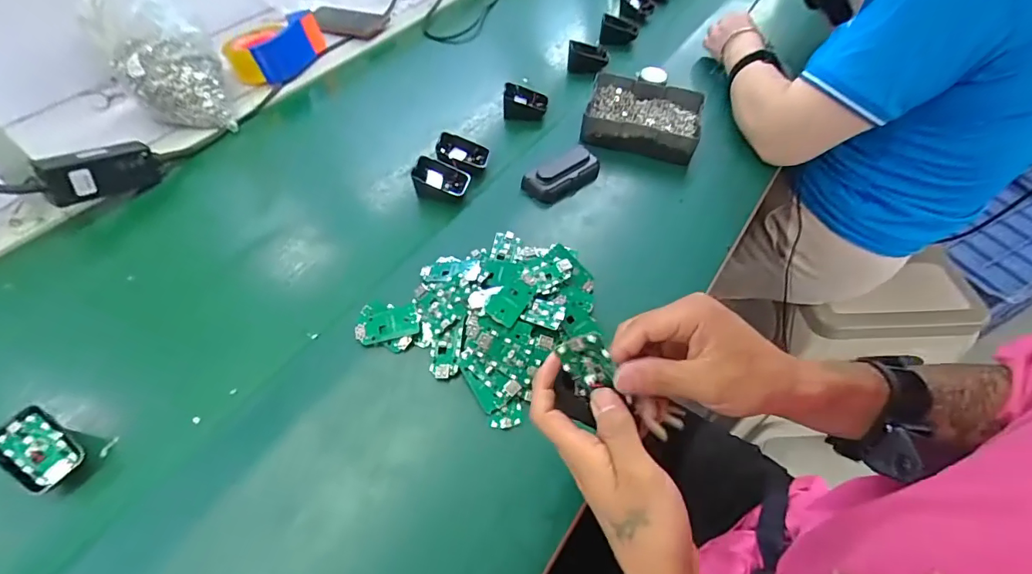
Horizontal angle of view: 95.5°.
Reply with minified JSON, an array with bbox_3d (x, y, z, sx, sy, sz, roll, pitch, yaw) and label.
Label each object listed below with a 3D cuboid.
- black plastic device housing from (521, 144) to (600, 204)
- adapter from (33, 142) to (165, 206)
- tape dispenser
[{"bbox_3d":[0.063,-0.147,0.610,0.103,0.030,0.046,-33,59,-22],"label":"black plastic device housing"},{"bbox_3d":[-0.506,-0.141,0.577,0.024,0.059,0.124,23,32,14],"label":"adapter"},{"bbox_3d":[-0.403,-0.396,0.779,0.095,0.072,0.149,26,57,19],"label":"tape dispenser"}]

